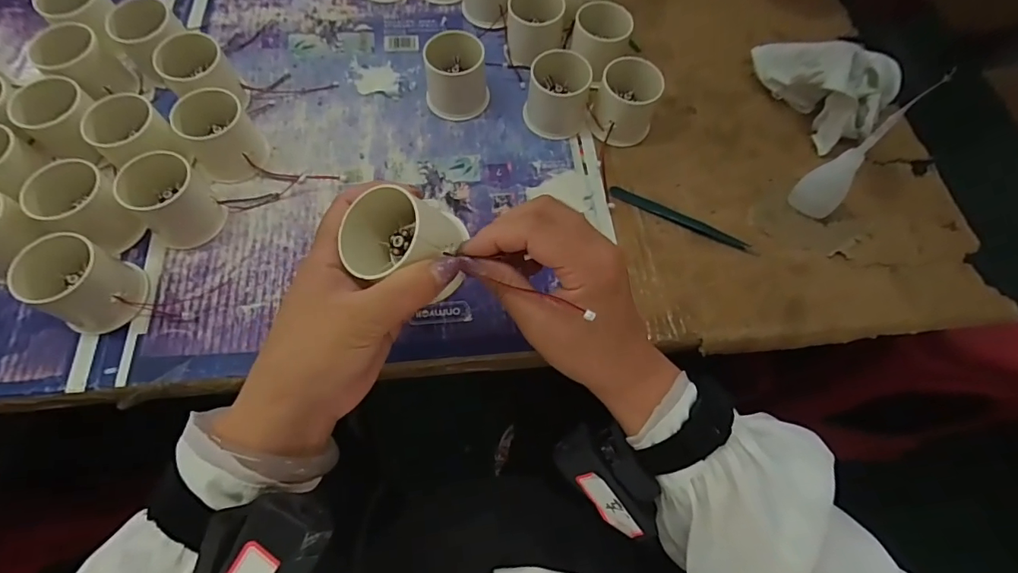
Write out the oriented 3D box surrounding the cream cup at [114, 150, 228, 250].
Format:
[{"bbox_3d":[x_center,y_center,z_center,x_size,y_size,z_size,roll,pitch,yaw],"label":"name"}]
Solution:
[{"bbox_3d":[-0.248,-0.063,0.357,0.053,0.045,0.050,1,66,-2],"label":"cream cup"}]

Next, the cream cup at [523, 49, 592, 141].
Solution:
[{"bbox_3d":[0.042,-0.167,0.414,0.053,0.041,0.061,6,66,1],"label":"cream cup"}]

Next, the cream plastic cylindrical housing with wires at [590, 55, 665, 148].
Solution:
[{"bbox_3d":[0.101,-0.157,0.415,0.057,0.051,0.055,16,67,5],"label":"cream plastic cylindrical housing with wires"}]

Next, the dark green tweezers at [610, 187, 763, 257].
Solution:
[{"bbox_3d":[0.141,-0.054,0.395,0.123,0.004,0.011,27,68,9],"label":"dark green tweezers"}]

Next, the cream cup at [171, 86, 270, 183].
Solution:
[{"bbox_3d":[-0.230,-0.119,0.384,0.056,0.044,0.055,1,66,-2],"label":"cream cup"}]

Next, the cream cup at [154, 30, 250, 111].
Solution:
[{"bbox_3d":[-0.256,-0.174,0.406,0.051,0.050,0.050,1,66,-2],"label":"cream cup"}]

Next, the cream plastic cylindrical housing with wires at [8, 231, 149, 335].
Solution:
[{"bbox_3d":[-0.288,-0.001,0.329,0.050,0.049,0.051,1,66,-2],"label":"cream plastic cylindrical housing with wires"}]

